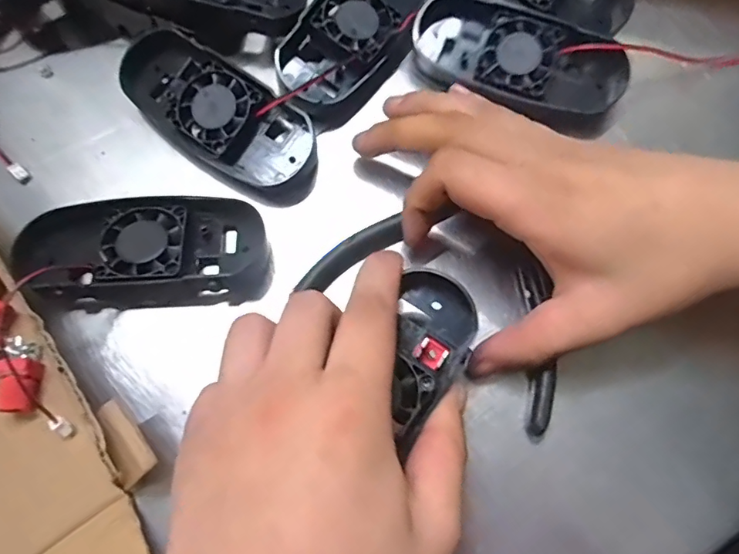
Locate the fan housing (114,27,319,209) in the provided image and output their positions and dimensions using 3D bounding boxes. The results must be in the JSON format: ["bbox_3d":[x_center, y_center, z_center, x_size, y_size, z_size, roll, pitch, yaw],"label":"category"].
[{"bbox_3d":[-0.081,-0.085,0.270,0.119,0.028,0.050,32,76,9],"label":"fan housing"}]

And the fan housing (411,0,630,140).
[{"bbox_3d":[0.081,-0.117,0.277,0.115,0.023,0.050,23,75,7],"label":"fan housing"}]

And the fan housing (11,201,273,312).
[{"bbox_3d":[-0.108,-0.012,0.245,0.113,0.026,0.052,-1,74,0],"label":"fan housing"}]

